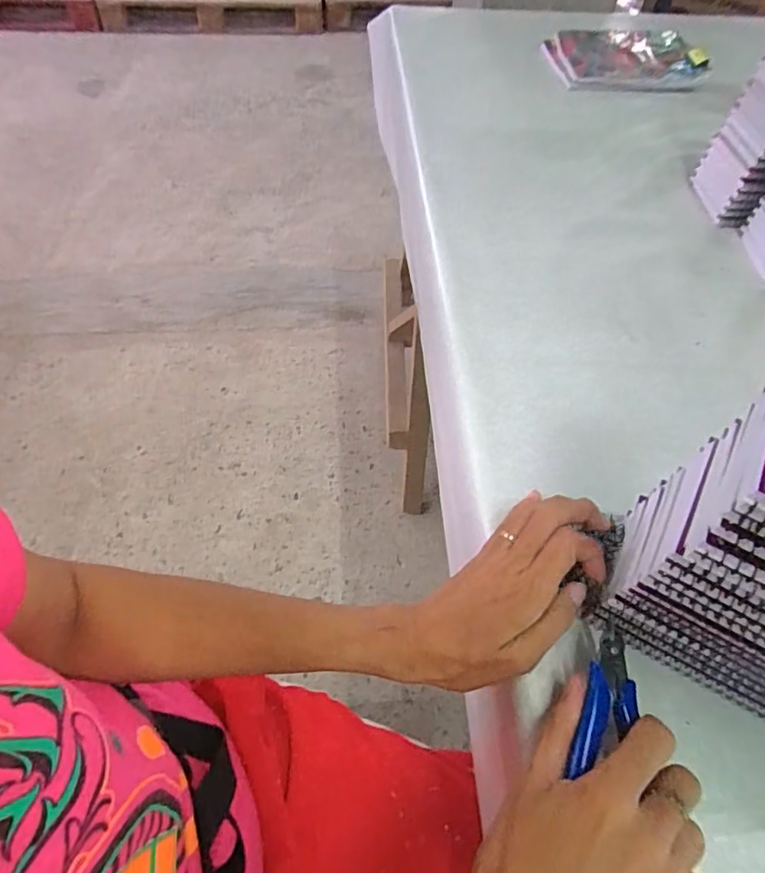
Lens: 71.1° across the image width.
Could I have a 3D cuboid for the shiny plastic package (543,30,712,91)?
[{"bbox_3d":[0.351,-0.561,0.790,0.212,0.034,0.149,5,57,2],"label":"shiny plastic package"}]

